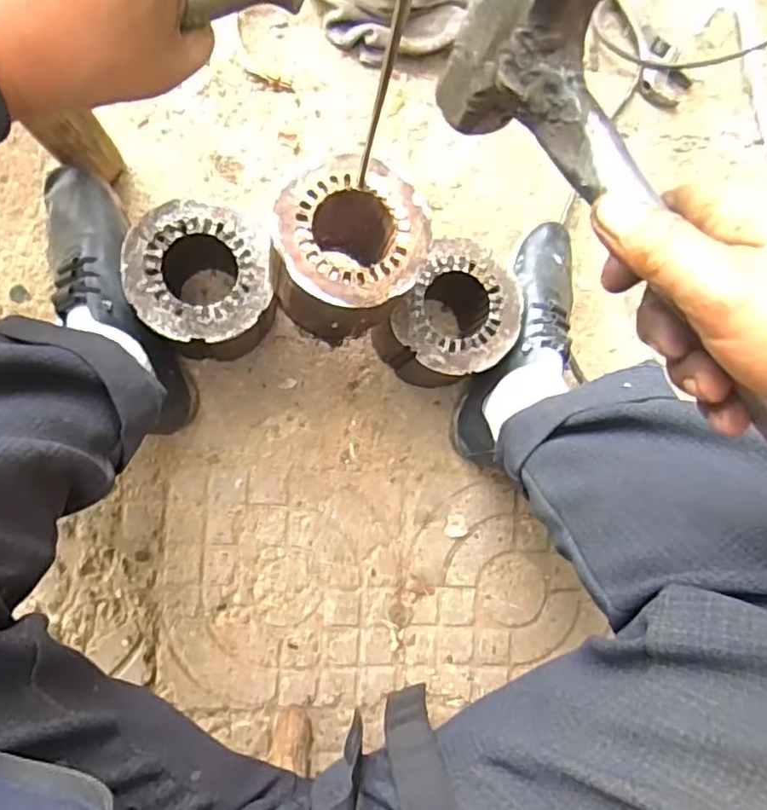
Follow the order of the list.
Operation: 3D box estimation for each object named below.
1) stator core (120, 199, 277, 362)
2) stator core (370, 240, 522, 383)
[{"bbox_3d":[-0.172,-0.113,0.613,0.123,0.118,0.122,8,86,-9],"label":"stator core"},{"bbox_3d":[0.065,-0.083,0.654,0.109,0.110,0.127,33,82,-6],"label":"stator core"}]

